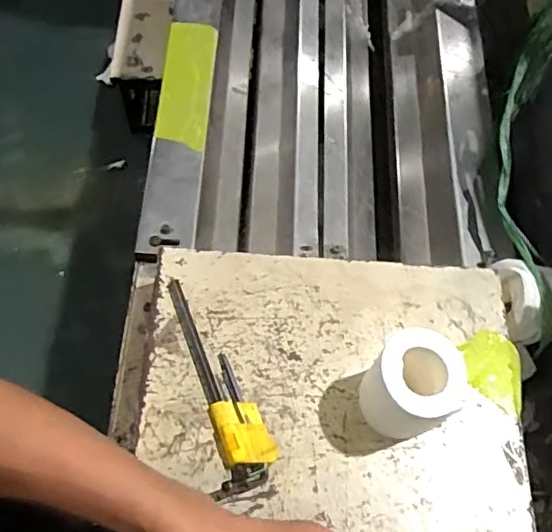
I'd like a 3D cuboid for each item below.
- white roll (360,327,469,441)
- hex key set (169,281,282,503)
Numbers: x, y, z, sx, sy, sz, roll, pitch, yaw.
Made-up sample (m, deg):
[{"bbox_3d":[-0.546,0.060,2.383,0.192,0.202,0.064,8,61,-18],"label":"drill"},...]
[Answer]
[{"bbox_3d":[0.130,0.112,0.552,0.081,0.105,0.077,-6,65,-6],"label":"white roll"},{"bbox_3d":[-0.054,0.109,0.586,0.064,0.025,0.221,-12,65,-9],"label":"hex key set"}]

